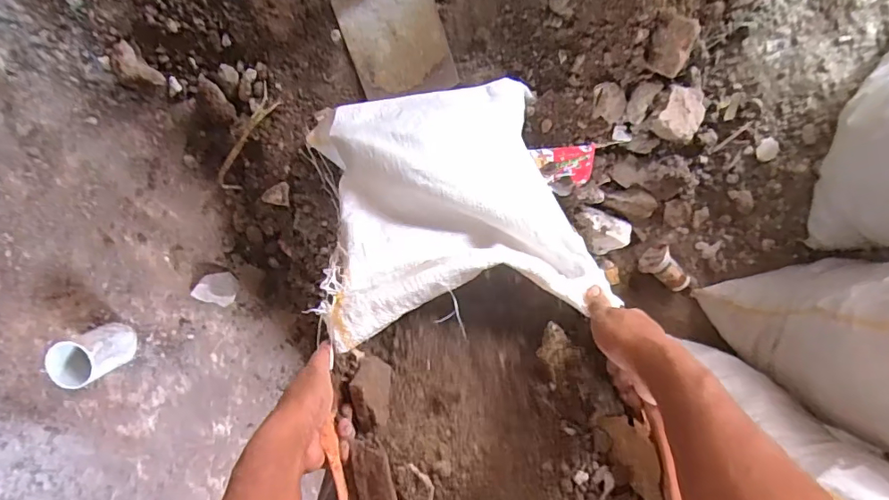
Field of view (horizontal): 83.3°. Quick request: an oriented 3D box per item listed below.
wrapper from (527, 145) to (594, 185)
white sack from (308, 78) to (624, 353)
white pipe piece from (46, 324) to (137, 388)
[{"bbox_3d":[0.211,-0.150,0.891,0.108,0.016,0.066,-5,99,3],"label":"wrapper"},{"bbox_3d":[-0.008,-0.085,0.698,0.356,0.461,0.120,-2,137,-4],"label":"white sack"},{"bbox_3d":[-0.668,0.199,0.961,0.082,0.134,0.087,0,99,2],"label":"white pipe piece"}]

